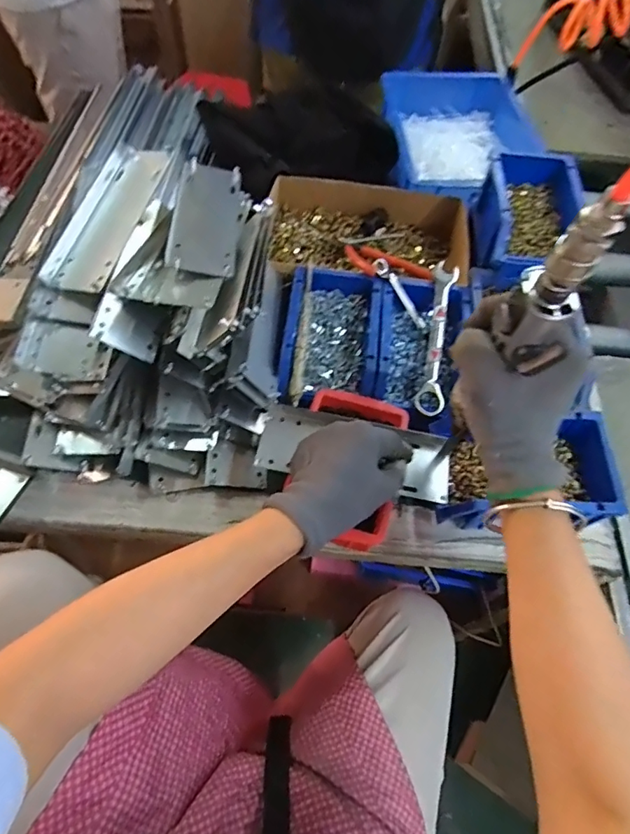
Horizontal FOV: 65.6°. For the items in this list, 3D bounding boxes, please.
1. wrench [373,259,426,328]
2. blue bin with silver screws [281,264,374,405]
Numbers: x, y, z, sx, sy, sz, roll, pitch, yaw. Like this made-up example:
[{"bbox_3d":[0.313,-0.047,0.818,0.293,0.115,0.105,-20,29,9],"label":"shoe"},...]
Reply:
[{"bbox_3d":[0.098,-0.141,0.563,0.013,0.016,0.093,-39,98,-21],"label":"wrench"},{"bbox_3d":[0.016,-0.089,0.549,0.099,0.051,0.171,5,61,0],"label":"blue bin with silver screws"}]

